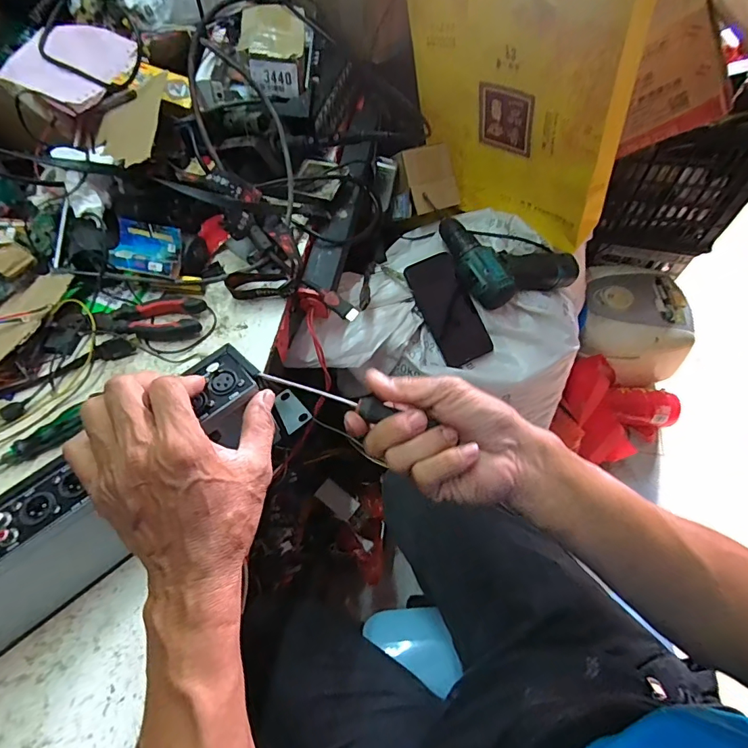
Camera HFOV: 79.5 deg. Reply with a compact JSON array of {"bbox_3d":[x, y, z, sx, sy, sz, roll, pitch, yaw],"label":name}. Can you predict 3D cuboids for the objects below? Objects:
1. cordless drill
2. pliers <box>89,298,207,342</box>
[{"bbox_3d":[0.194,-0.206,0.713,0.186,0.079,0.203,-27,62,-13],"label":"cordless drill"},{"bbox_3d":[-0.249,-0.062,0.501,0.110,0.028,0.044,-5,60,0],"label":"pliers"}]

